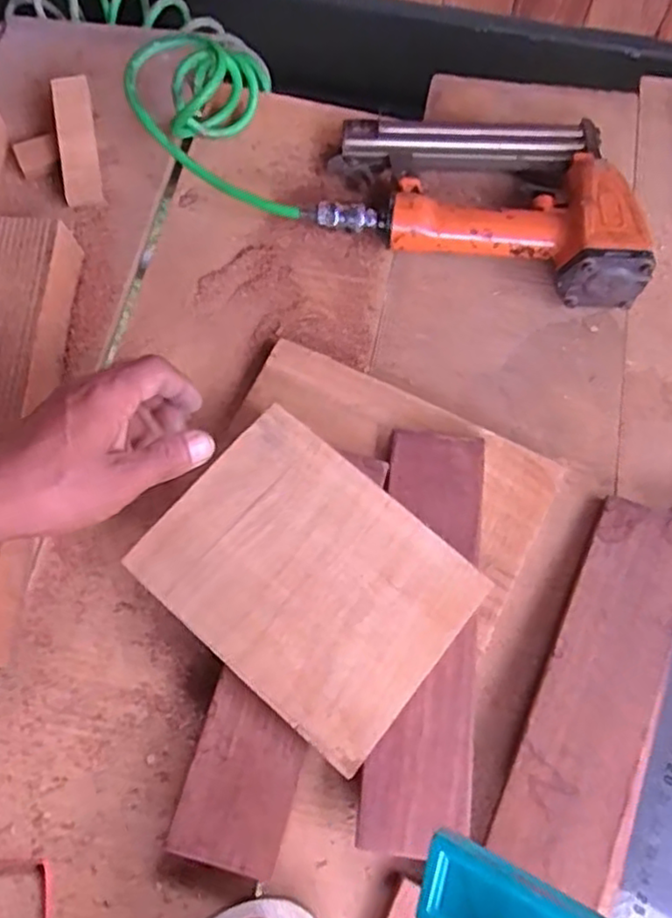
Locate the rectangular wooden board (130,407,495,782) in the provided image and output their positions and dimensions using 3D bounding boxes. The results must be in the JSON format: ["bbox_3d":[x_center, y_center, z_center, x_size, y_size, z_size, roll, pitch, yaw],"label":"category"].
[{"bbox_3d":[-0.018,0.074,0.434,0.189,0.007,0.144,39,74,13],"label":"rectangular wooden board"}]

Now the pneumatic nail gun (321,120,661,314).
[{"bbox_3d":[0.119,-0.216,0.543,0.255,0.061,0.154,13,70,5],"label":"pneumatic nail gun"}]

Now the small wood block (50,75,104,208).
[{"bbox_3d":[-0.215,-0.263,0.567,0.030,0.007,0.109,-8,91,-21],"label":"small wood block"}]

